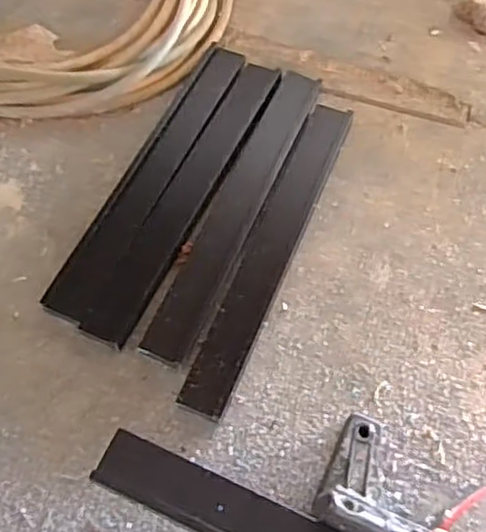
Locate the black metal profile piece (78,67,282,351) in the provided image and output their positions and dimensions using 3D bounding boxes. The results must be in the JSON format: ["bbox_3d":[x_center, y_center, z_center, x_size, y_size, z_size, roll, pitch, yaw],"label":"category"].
[{"bbox_3d":[-0.054,-0.084,0.751,0.051,0.013,0.382,24,65,10],"label":"black metal profile piece"}]

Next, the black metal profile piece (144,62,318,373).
[{"bbox_3d":[-0.002,-0.067,0.737,0.051,0.009,0.378,22,65,9],"label":"black metal profile piece"}]

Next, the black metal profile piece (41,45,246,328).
[{"bbox_3d":[-0.096,-0.109,0.764,0.048,0.010,0.390,23,65,9],"label":"black metal profile piece"}]

